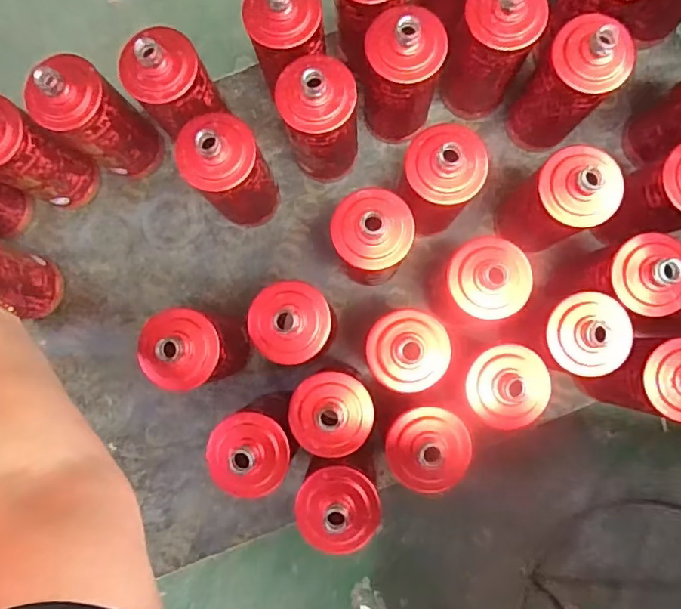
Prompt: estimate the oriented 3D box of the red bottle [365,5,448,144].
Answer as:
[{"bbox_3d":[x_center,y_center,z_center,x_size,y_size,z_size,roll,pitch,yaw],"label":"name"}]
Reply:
[{"bbox_3d":[0.074,-0.265,0.622,0.086,0.196,0.080,0,87,1],"label":"red bottle"}]

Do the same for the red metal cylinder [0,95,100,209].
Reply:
[{"bbox_3d":[-0.378,-0.181,0.637,0.073,0.179,0.078,0,87,1],"label":"red metal cylinder"}]

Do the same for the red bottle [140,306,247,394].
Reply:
[{"bbox_3d":[-0.159,0.051,0.614,0.071,0.202,0.074,0,87,1],"label":"red bottle"}]

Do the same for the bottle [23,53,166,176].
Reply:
[{"bbox_3d":[-0.290,-0.221,0.634,0.079,0.178,0.084,0,87,1],"label":"bottle"}]

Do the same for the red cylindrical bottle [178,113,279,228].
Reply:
[{"bbox_3d":[-0.125,-0.153,0.622,0.081,0.191,0.089,-30,87,0],"label":"red cylindrical bottle"}]

